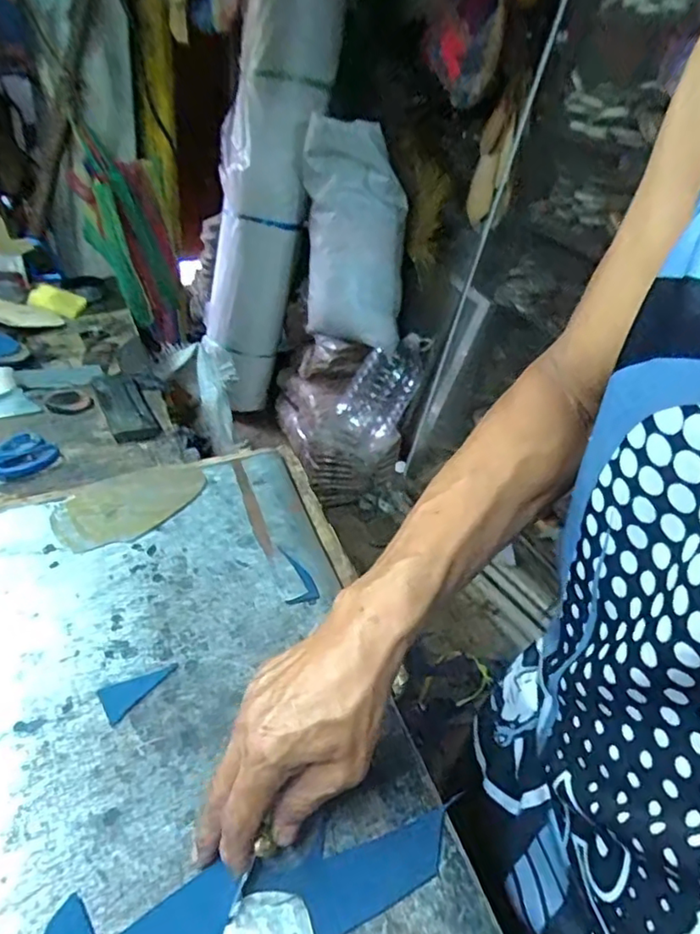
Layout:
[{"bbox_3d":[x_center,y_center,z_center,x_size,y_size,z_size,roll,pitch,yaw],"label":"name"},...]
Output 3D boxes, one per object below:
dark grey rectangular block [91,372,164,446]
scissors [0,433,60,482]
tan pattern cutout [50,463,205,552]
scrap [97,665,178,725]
[{"bbox_3d":[-0.300,-0.084,0.787,0.057,0.019,0.191,-15,39,-25],"label":"dark grey rectangular block"},{"bbox_3d":[-0.405,0.004,0.654,0.148,0.014,0.070,-28,49,-37],"label":"scissors"},{"bbox_3d":[-0.216,0.034,0.585,0.088,0.006,0.140,34,51,27],"label":"tan pattern cutout"},{"bbox_3d":[-0.153,0.165,0.434,0.053,0.004,0.027,-16,48,-23],"label":"scrap"}]

